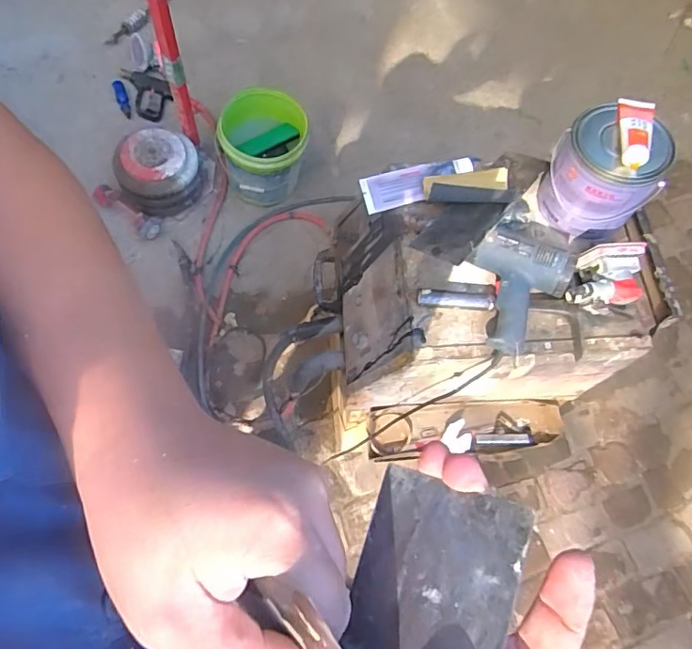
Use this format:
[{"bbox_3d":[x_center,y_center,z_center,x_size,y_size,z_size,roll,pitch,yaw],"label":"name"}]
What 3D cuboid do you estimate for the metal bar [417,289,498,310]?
[{"bbox_3d":[0.174,-0.040,0.828,0.118,0.018,0.028,8,65,-6],"label":"metal bar"}]

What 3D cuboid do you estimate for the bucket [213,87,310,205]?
[{"bbox_3d":[-0.249,-0.528,1.641,0.261,0.267,0.253,4,66,-8],"label":"bucket"}]

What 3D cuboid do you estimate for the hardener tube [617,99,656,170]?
[{"bbox_3d":[0.431,-0.291,0.781,0.049,0.025,0.137,21,65,0],"label":"hardener tube"}]

